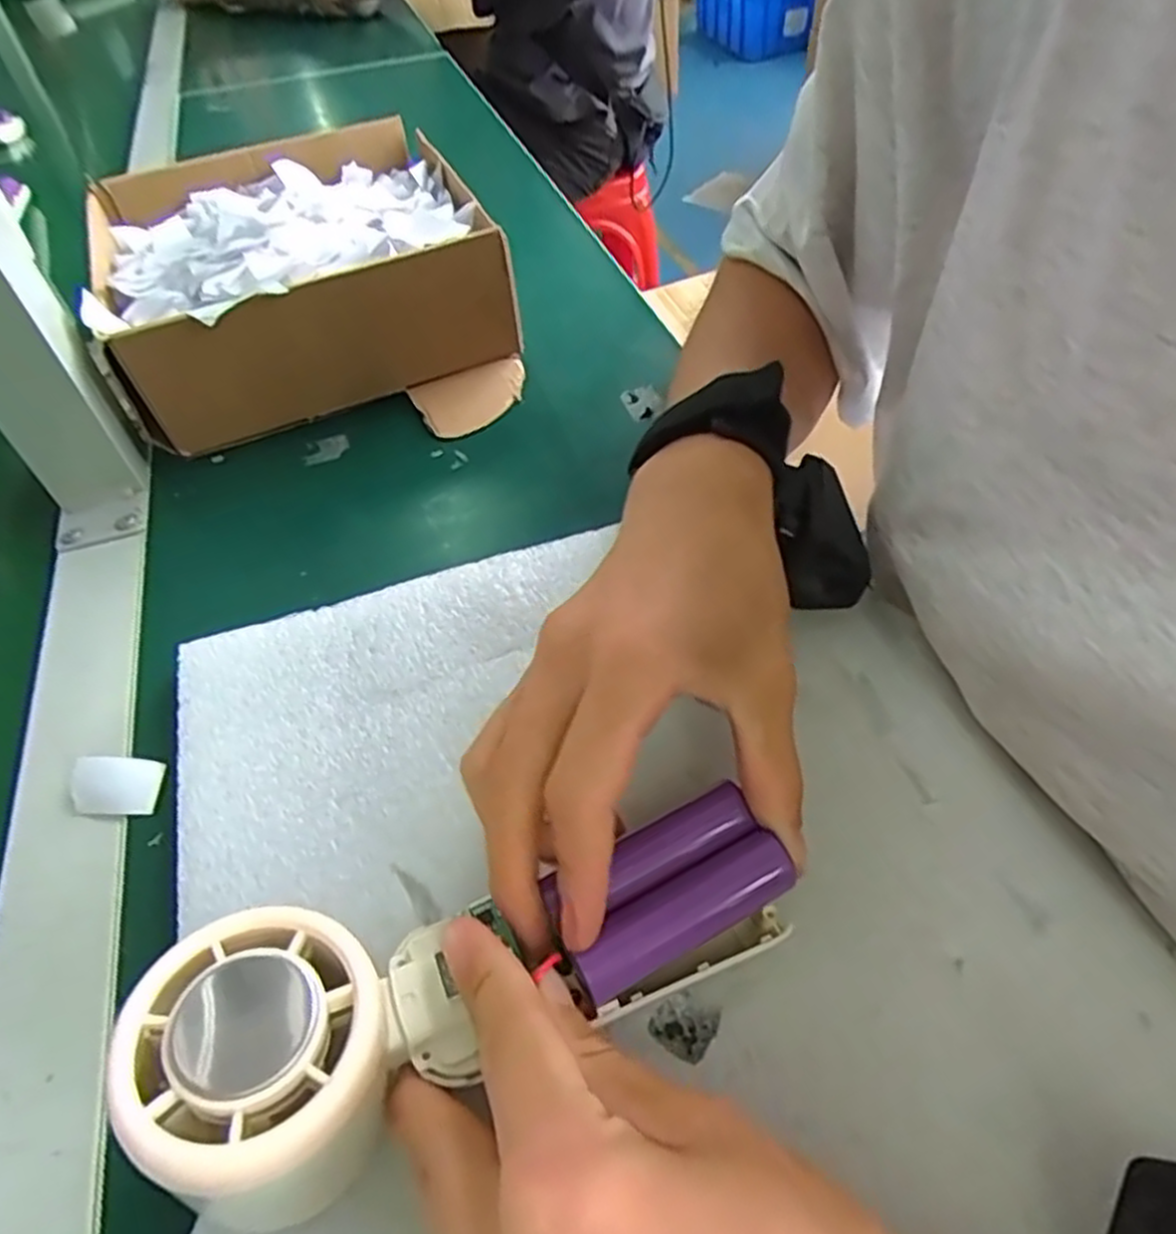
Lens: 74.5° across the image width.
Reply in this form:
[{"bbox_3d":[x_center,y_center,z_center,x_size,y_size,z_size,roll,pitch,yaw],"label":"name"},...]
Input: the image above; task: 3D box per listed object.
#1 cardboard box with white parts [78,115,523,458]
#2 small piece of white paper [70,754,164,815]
[{"bbox_3d":[-0.165,-0.199,0.453,0.199,0.082,0.251,-21,51,-11],"label":"cardboard box with white parts"},{"bbox_3d":[-0.171,0.061,0.281,0.033,0.005,0.020,1,65,-4],"label":"small piece of white paper"}]

